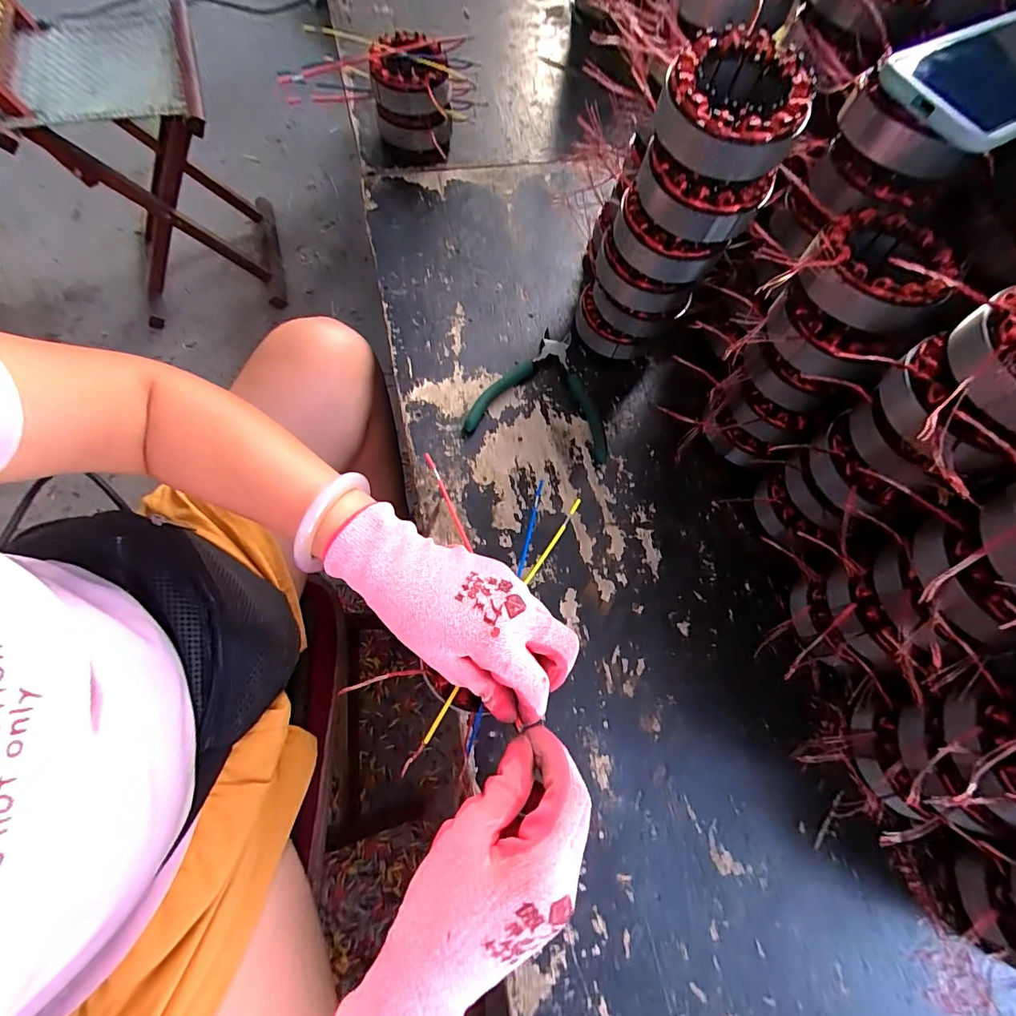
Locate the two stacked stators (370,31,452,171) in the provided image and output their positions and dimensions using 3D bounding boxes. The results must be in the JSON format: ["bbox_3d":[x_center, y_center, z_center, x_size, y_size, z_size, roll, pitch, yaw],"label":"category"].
[{"bbox_3d":[-0.113,-0.485,0.543,0.085,0.083,0.108,-10,70,-8],"label":"two stacked stators"}]

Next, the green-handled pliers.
[{"bbox_3d":[0.041,-0.121,0.450,0.135,0.012,0.136,13,69,1],"label":"green-handled pliers"}]

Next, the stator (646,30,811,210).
[{"bbox_3d":[0.138,-0.246,0.291,0.082,0.052,0.084,14,69,1],"label":"stator"}]

